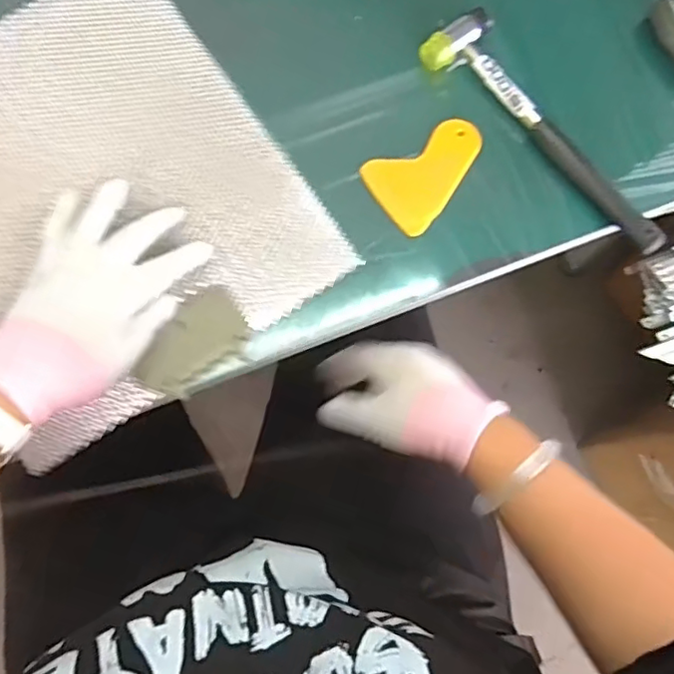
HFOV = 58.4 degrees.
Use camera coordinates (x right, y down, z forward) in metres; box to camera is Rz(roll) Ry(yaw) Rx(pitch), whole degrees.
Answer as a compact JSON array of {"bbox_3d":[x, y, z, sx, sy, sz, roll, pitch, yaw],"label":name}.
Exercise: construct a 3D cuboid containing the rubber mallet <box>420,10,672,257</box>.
[{"bbox_3d":[0.169,-0.162,0.484,0.057,0.029,0.242,-40,80,-10],"label":"rubber mallet"}]

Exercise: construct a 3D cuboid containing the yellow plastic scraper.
[{"bbox_3d":[0.075,-0.132,0.480,0.100,0.004,0.068,-38,80,-10],"label":"yellow plastic scraper"}]

